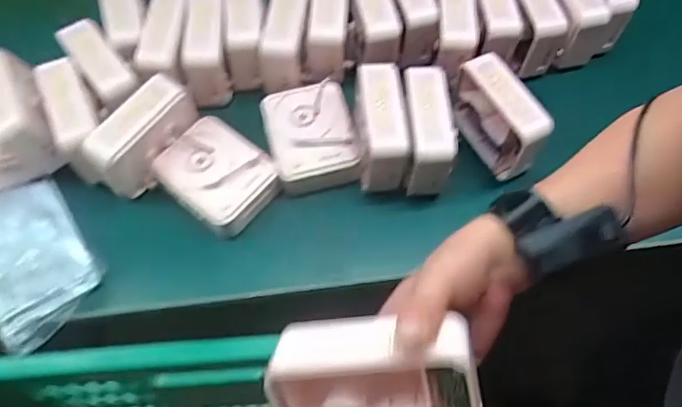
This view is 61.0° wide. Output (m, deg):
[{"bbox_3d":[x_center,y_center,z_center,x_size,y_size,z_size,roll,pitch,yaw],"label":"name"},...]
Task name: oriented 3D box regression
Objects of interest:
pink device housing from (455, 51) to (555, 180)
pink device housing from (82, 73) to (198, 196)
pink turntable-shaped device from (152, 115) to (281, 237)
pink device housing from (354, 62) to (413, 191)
[{"bbox_3d":[0.187,-0.097,0.686,0.045,0.106,0.132,-22,64,-11],"label":"pink device housing"},{"bbox_3d":[-0.227,-0.078,0.677,0.051,0.086,0.128,30,66,15],"label":"pink device housing"},{"bbox_3d":[-0.143,-0.035,0.679,0.129,0.034,0.102,36,68,18],"label":"pink turntable-shaped device"},{"bbox_3d":[0.047,-0.085,0.668,0.054,0.101,0.121,-4,62,-2],"label":"pink device housing"}]

